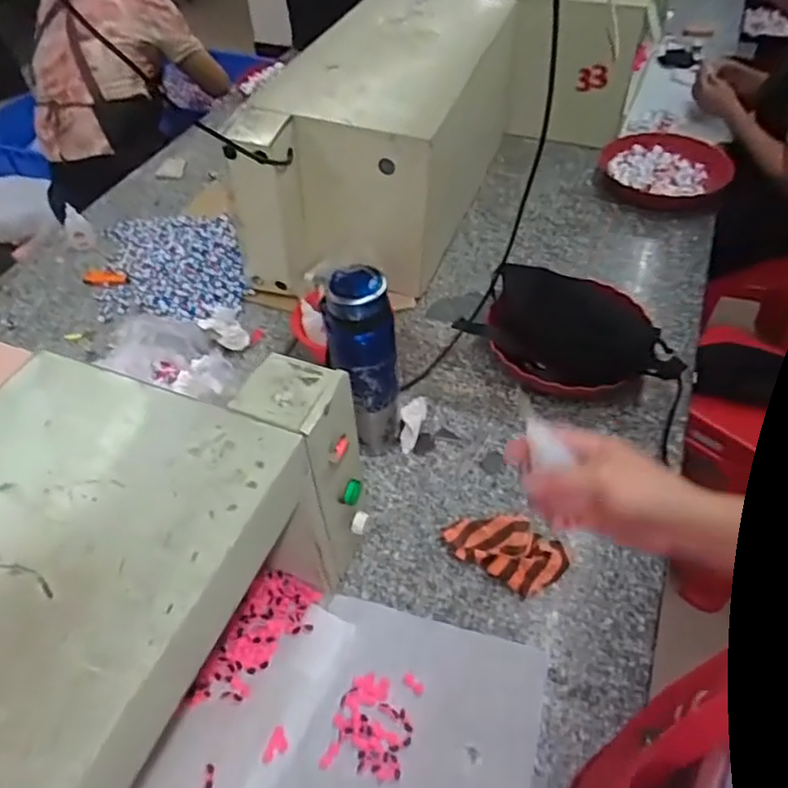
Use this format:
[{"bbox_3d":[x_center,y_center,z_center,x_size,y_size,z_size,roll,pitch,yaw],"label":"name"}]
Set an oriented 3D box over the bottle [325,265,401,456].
[{"bbox_3d":[-0.035,-0.028,0.797,0.079,0.276,0.063,-12,49,-7],"label":"bottle"}]

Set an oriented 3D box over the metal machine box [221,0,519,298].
[{"bbox_3d":[0.002,-0.471,1.149,0.310,0.289,0.668,13,51,14],"label":"metal machine box"}]

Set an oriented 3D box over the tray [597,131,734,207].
[{"bbox_3d":[0.532,-0.434,1.244,0.247,0.043,0.234,1,49,4],"label":"tray"}]

